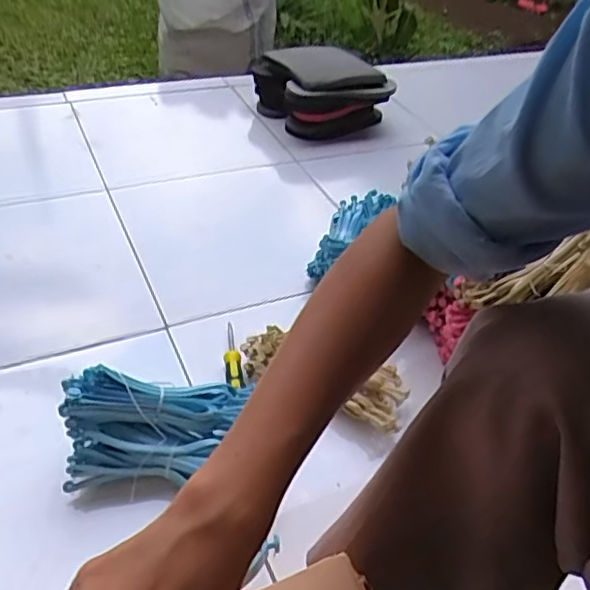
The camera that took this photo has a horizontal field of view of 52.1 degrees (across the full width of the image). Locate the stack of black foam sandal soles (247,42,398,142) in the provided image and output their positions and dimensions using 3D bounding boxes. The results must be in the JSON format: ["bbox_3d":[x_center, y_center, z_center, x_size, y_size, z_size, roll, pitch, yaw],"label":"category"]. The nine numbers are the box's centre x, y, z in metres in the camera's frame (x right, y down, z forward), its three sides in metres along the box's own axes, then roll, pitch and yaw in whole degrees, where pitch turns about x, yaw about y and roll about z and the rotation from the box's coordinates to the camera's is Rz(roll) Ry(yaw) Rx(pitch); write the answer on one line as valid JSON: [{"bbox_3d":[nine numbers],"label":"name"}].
[{"bbox_3d":[0.072,-0.478,1.398,0.258,0.168,0.197,-14,45,-22],"label":"stack of black foam sandal soles"}]

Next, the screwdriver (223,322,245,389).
[{"bbox_3d":[-0.087,0.087,0.838,0.024,0.027,0.154,-1,26,-9],"label":"screwdriver"}]

